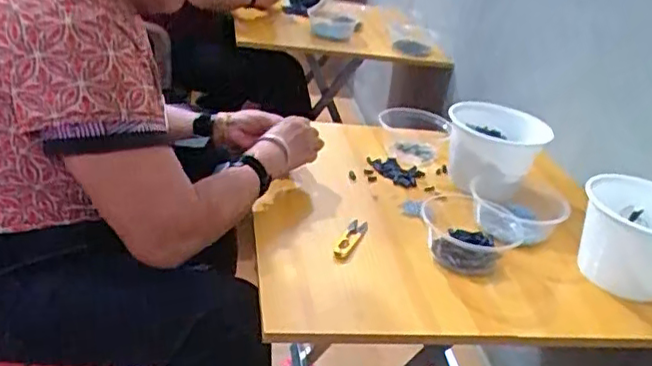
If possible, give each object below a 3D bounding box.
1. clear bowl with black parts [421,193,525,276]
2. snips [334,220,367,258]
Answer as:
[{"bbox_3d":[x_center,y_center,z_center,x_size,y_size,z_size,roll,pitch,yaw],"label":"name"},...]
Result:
[{"bbox_3d":[0.205,0.056,0.904,0.139,0.056,0.161,15,29,9],"label":"clear bowl with black parts"},{"bbox_3d":[0.036,0.075,0.878,0.023,0.013,0.105,18,30,14],"label":"snips"}]

